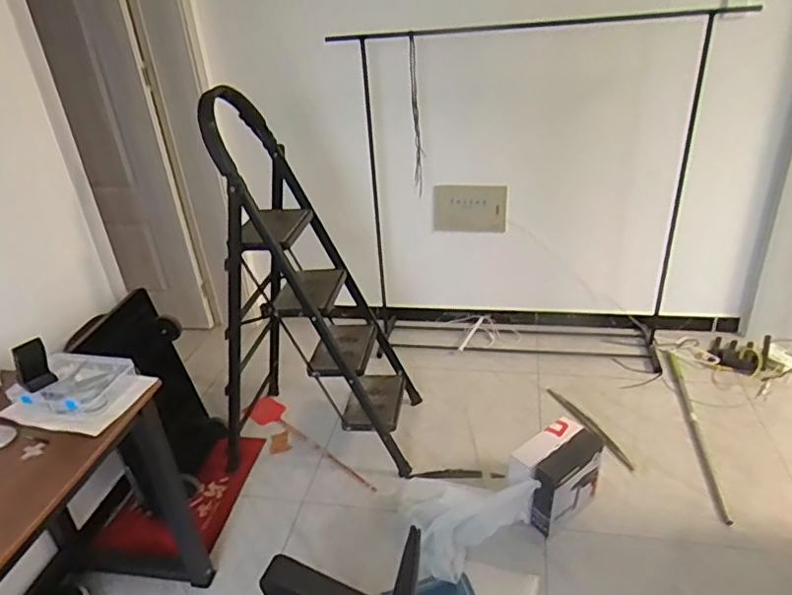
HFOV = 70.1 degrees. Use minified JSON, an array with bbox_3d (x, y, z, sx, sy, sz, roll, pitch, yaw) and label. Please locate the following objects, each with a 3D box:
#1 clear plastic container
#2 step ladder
[{"bbox_3d":[-0.748,0.203,1.326,0.229,0.050,0.182,5,30,12],"label":"clear plastic container"},{"bbox_3d":[-0.301,-0.025,1.895,0.662,1.222,0.494,-2,29,5],"label":"step ladder"}]

